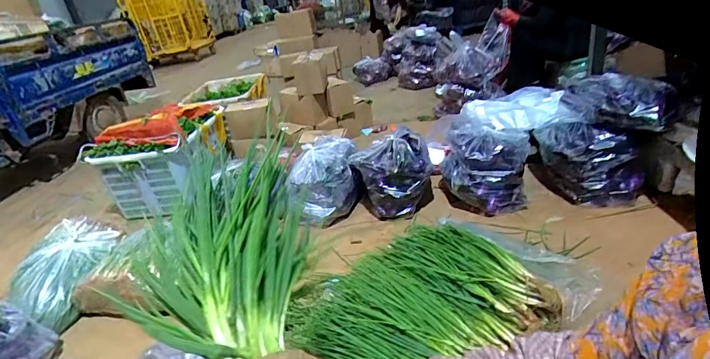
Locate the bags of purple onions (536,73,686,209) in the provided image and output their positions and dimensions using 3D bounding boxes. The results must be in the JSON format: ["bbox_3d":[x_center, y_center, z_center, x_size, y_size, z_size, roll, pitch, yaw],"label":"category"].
[{"bbox_3d":[0.907,-0.144,1.494,0.307,0.401,0.332,-6,27,8],"label":"bags of purple onions"}]

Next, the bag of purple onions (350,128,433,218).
[{"bbox_3d":[0.155,-0.026,1.675,0.322,0.275,0.286,-8,27,4],"label":"bag of purple onions"}]

